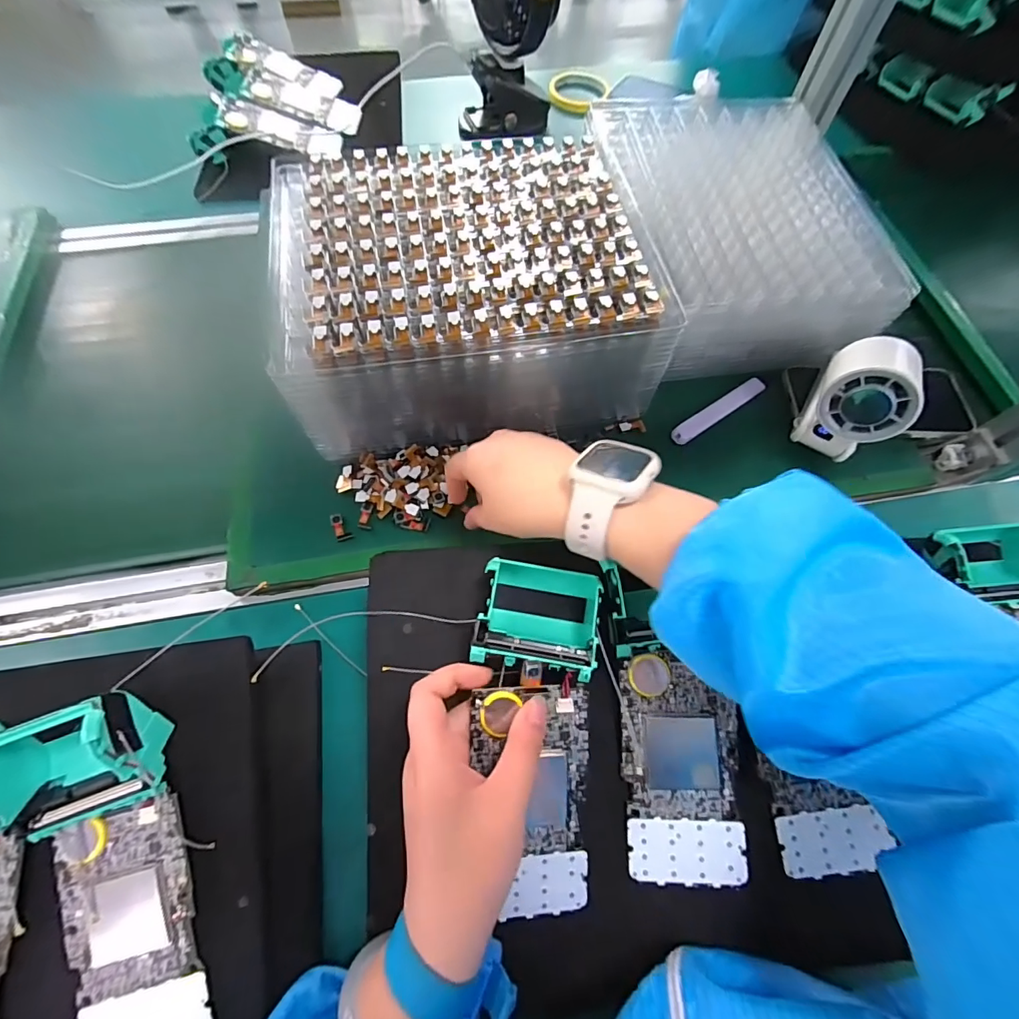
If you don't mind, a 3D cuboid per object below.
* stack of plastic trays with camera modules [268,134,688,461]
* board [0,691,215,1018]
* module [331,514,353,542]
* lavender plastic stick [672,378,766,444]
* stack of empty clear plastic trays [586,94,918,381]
[{"bbox_3d":[-0.034,-0.178,0.398,0.284,0.115,0.222,-7,66,-4],"label":"stack of plastic trays with camera modules"},{"bbox_3d":[-0.208,0.193,0.243,0.069,0.041,0.188,-13,92,-3],"label":"board"},{"bbox_3d":[-0.135,0.014,0.373,0.012,0.004,0.023,-27,82,-10],"label":"module"},{"bbox_3d":[0.189,-0.090,0.422,0.107,0.011,0.018,-34,71,-15],"label":"lavender plastic stick"},{"bbox_3d":[0.220,-0.278,0.462,0.236,0.089,0.286,-7,66,-4],"label":"stack of empty clear plastic trays"}]

